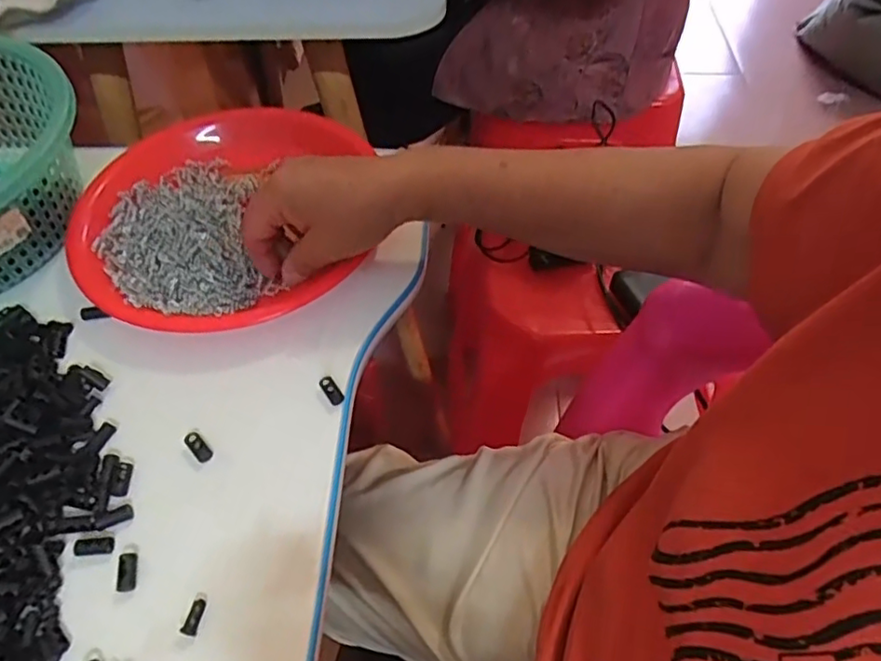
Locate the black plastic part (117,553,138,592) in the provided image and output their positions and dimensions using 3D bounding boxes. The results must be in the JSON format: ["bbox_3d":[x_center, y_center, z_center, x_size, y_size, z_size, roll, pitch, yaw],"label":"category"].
[{"bbox_3d":[-0.164,0.126,0.318,0.008,0.005,0.019,-10,54,-7],"label":"black plastic part"}]

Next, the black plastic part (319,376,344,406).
[{"bbox_3d":[-0.068,0.038,0.381,0.009,0.006,0.021,-30,58,-20],"label":"black plastic part"}]

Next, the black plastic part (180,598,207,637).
[{"bbox_3d":[-0.123,0.143,0.305,0.008,0.004,0.017,13,54,10],"label":"black plastic part"}]

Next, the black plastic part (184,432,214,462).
[{"bbox_3d":[-0.144,0.069,0.361,0.010,0.006,0.022,-38,62,-24],"label":"black plastic part"}]

